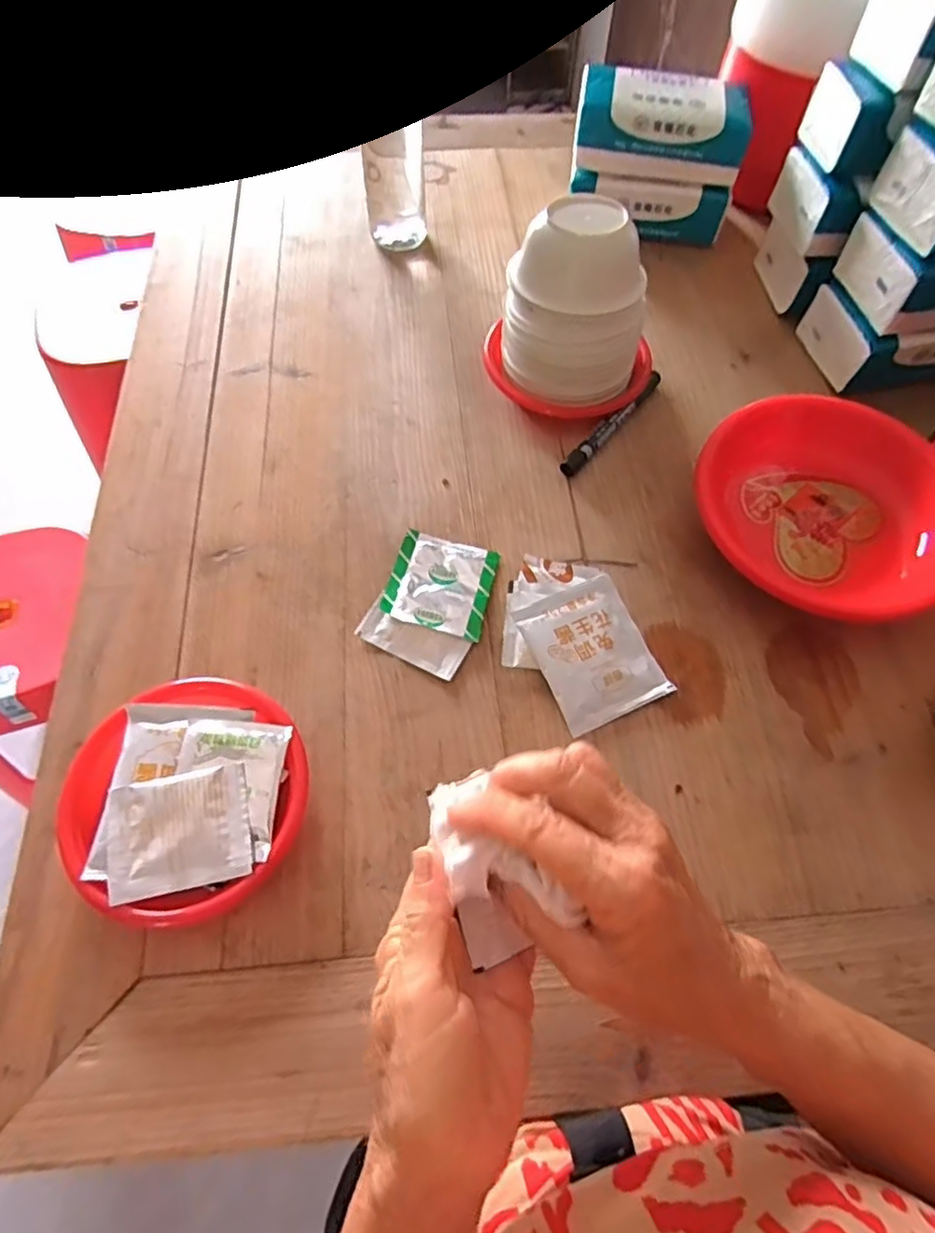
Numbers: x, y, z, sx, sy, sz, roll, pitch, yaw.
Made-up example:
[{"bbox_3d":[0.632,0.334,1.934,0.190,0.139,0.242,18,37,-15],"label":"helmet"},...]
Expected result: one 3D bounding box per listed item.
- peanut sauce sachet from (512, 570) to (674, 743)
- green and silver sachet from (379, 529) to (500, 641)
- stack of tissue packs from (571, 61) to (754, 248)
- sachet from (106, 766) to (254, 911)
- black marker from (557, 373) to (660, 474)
[{"bbox_3d":[0.086,0.024,0.444,0.077,0.017,0.093,-23,65,-11],"label":"peanut sauce sachet"},{"bbox_3d":[-0.019,-0.024,0.471,0.073,0.011,0.077,13,64,6],"label":"green and silver sachet"},{"bbox_3d":[0.180,-0.448,0.629,0.156,0.112,0.086,9,63,4],"label":"stack of tissue packs"},{"bbox_3d":[-0.168,0.125,0.373,0.079,0.005,0.064,-11,70,-6],"label":"sachet"},{"bbox_3d":[0.125,-0.164,0.539,0.015,0.019,0.135,39,69,18],"label":"black marker"}]

